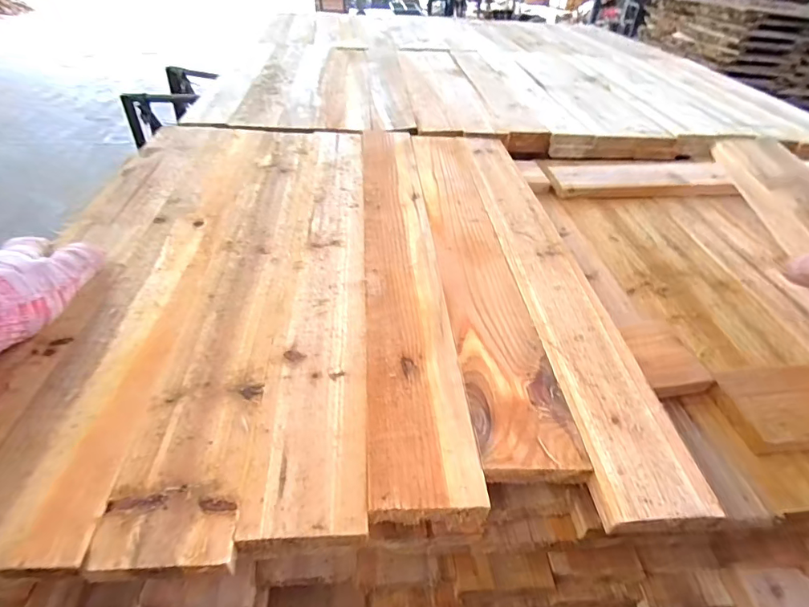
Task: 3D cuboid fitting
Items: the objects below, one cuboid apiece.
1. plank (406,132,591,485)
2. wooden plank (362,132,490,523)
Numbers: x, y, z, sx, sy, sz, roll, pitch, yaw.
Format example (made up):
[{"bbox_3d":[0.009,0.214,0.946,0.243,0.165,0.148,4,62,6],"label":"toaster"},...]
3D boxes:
[{"bbox_3d":[0.058,-0.057,0.416,0.063,0.012,0.456,1,40,-6],"label":"plank"},{"bbox_3d":[-0.004,-0.051,0.403,0.062,0.015,0.474,1,41,-7],"label":"wooden plank"}]

